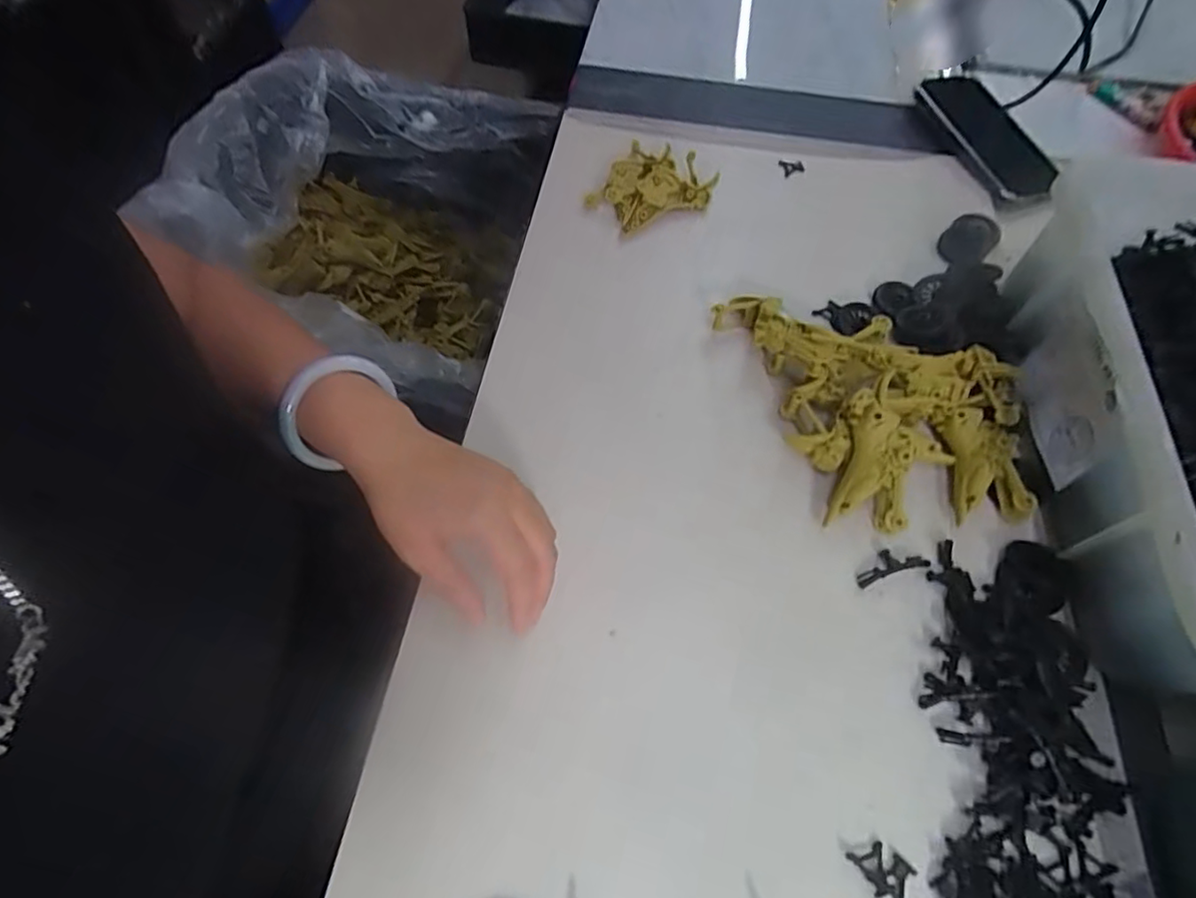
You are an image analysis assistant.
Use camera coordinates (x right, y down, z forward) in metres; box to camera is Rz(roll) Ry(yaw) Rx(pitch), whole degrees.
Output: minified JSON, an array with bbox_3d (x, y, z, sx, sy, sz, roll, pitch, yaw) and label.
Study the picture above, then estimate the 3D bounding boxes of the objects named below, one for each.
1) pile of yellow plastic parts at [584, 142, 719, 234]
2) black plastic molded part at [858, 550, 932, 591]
[{"bbox_3d":[0.046,-0.218,0.519,0.085,0.031,0.088,31,66,18],"label":"pile of yellow plastic parts"},{"bbox_3d":[0.178,0.070,0.369,0.047,0.006,0.017,-15,62,-10],"label":"black plastic molded part"}]

